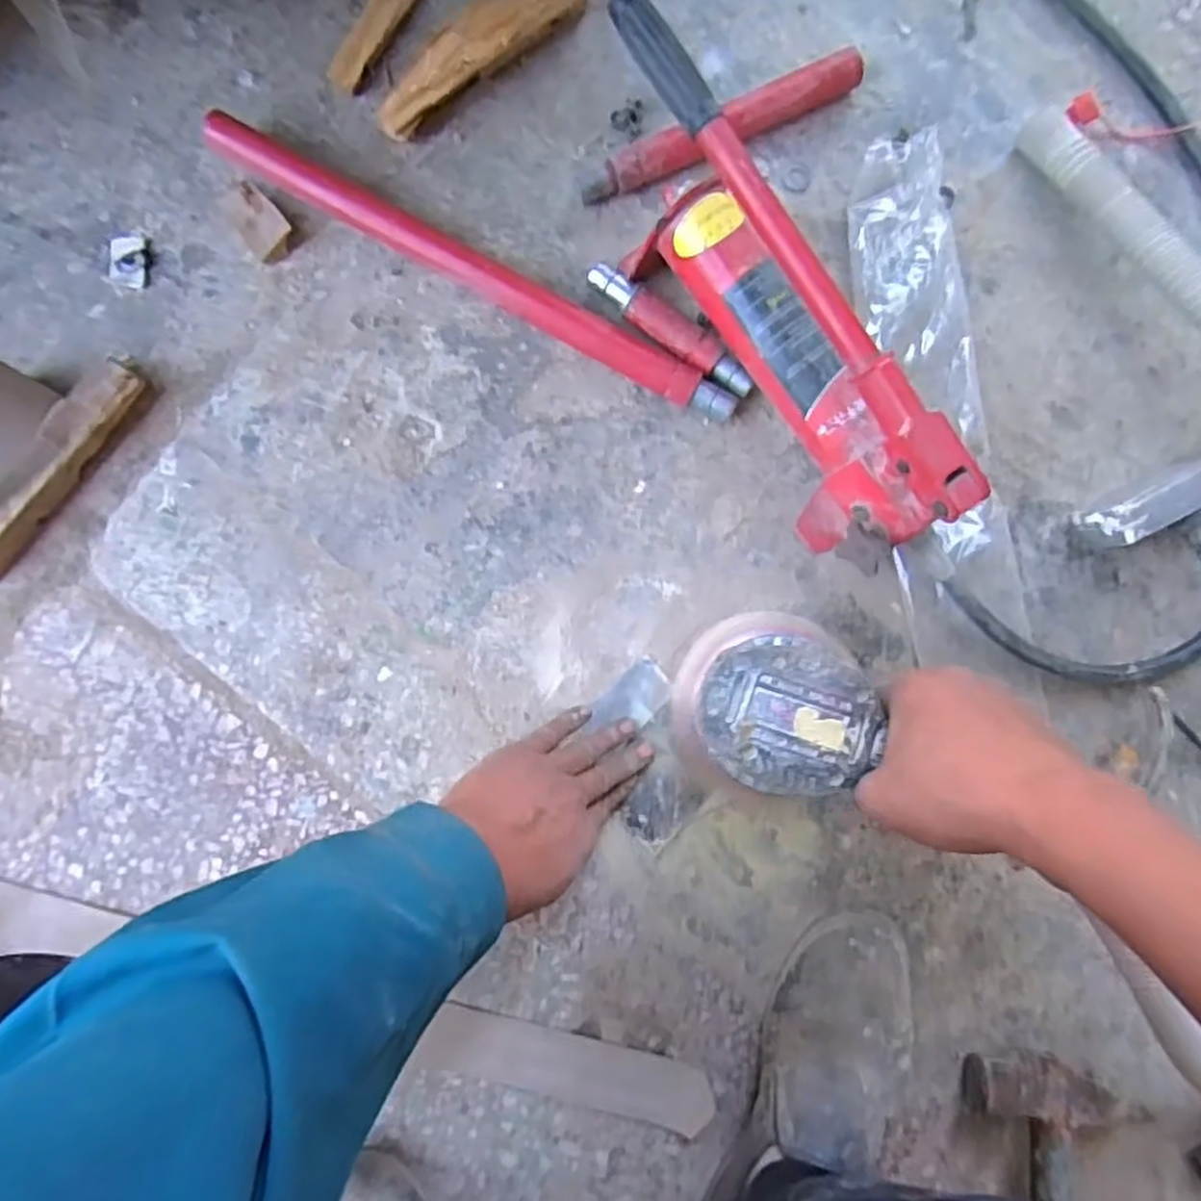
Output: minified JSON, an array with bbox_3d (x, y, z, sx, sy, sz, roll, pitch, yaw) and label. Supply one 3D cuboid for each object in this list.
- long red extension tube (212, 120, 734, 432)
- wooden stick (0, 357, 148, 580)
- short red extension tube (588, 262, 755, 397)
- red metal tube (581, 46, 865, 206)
[{"bbox_3d":[-0.097,-0.257,0.594,0.449,0.028,0.030,29,86,0],"label":"long red extension tube"},{"bbox_3d":[-0.409,-0.095,0.567,0.032,0.032,0.189,34,86,0],"label":"wooden stick"},{"bbox_3d":[0.055,-0.210,0.595,0.151,0.027,0.028,38,86,1],"label":"short red extension tube"},{"bbox_3d":[0.099,-0.372,0.602,0.241,0.033,0.033,-26,87,-3],"label":"red metal tube"}]

